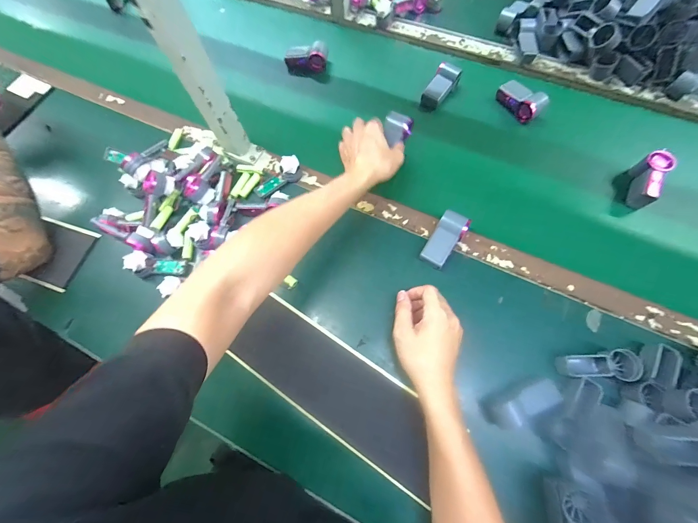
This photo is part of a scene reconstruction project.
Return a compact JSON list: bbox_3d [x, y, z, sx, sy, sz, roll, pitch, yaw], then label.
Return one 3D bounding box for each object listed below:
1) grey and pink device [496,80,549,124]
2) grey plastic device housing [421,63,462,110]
[{"bbox_3d":[0.336,-0.316,0.583,0.056,0.034,0.094,-36,73,-10],"label":"grey and pink device"},{"bbox_3d":[0.187,-0.356,0.605,0.046,0.041,0.100,39,91,14],"label":"grey plastic device housing"}]

